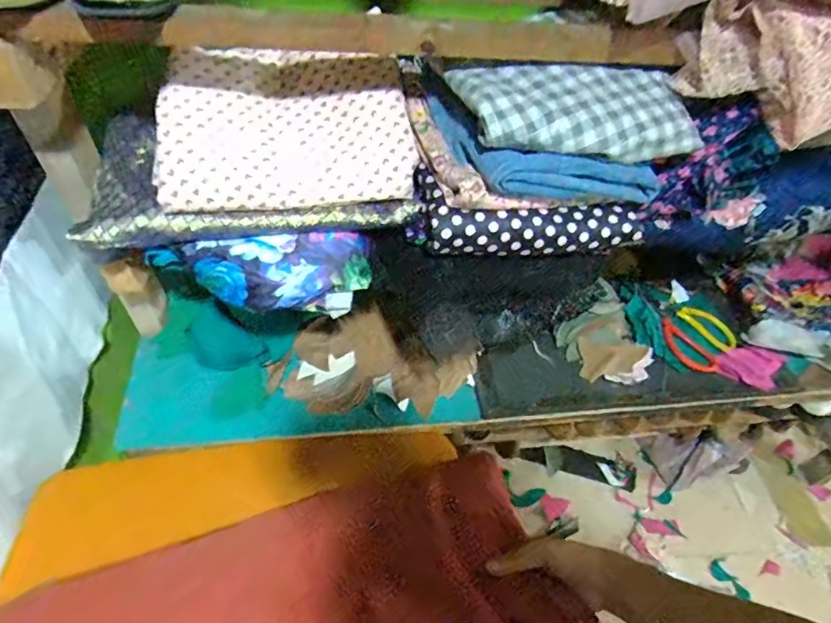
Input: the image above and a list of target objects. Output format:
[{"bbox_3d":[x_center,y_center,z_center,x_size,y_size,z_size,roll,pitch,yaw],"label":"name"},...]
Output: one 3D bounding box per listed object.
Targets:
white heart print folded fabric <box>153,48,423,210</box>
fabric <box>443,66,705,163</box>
[{"bbox_3d":[-0.129,-0.193,0.537,0.250,0.085,0.159,-3,50,-9],"label":"white heart print folded fabric"},{"bbox_3d":[0.153,-0.191,0.490,0.227,0.042,0.106,0,49,-6],"label":"fabric"}]

